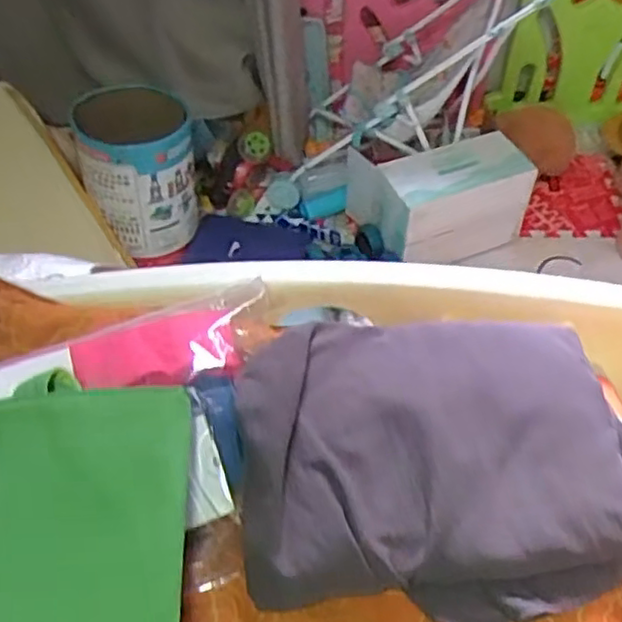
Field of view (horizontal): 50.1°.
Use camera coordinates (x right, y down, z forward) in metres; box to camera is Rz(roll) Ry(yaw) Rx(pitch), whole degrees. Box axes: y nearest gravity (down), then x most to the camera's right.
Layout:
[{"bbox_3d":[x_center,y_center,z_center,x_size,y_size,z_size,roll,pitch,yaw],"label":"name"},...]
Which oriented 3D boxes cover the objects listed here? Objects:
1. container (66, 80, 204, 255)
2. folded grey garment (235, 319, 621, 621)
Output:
[{"bbox_3d":[-0.331,-0.265,1.313,0.210,0.256,0.223,-10,52,-6],"label":"container"},{"bbox_3d":[0.088,0.090,0.483,0.276,0.065,0.245,-3,51,-1],"label":"folded grey garment"}]

